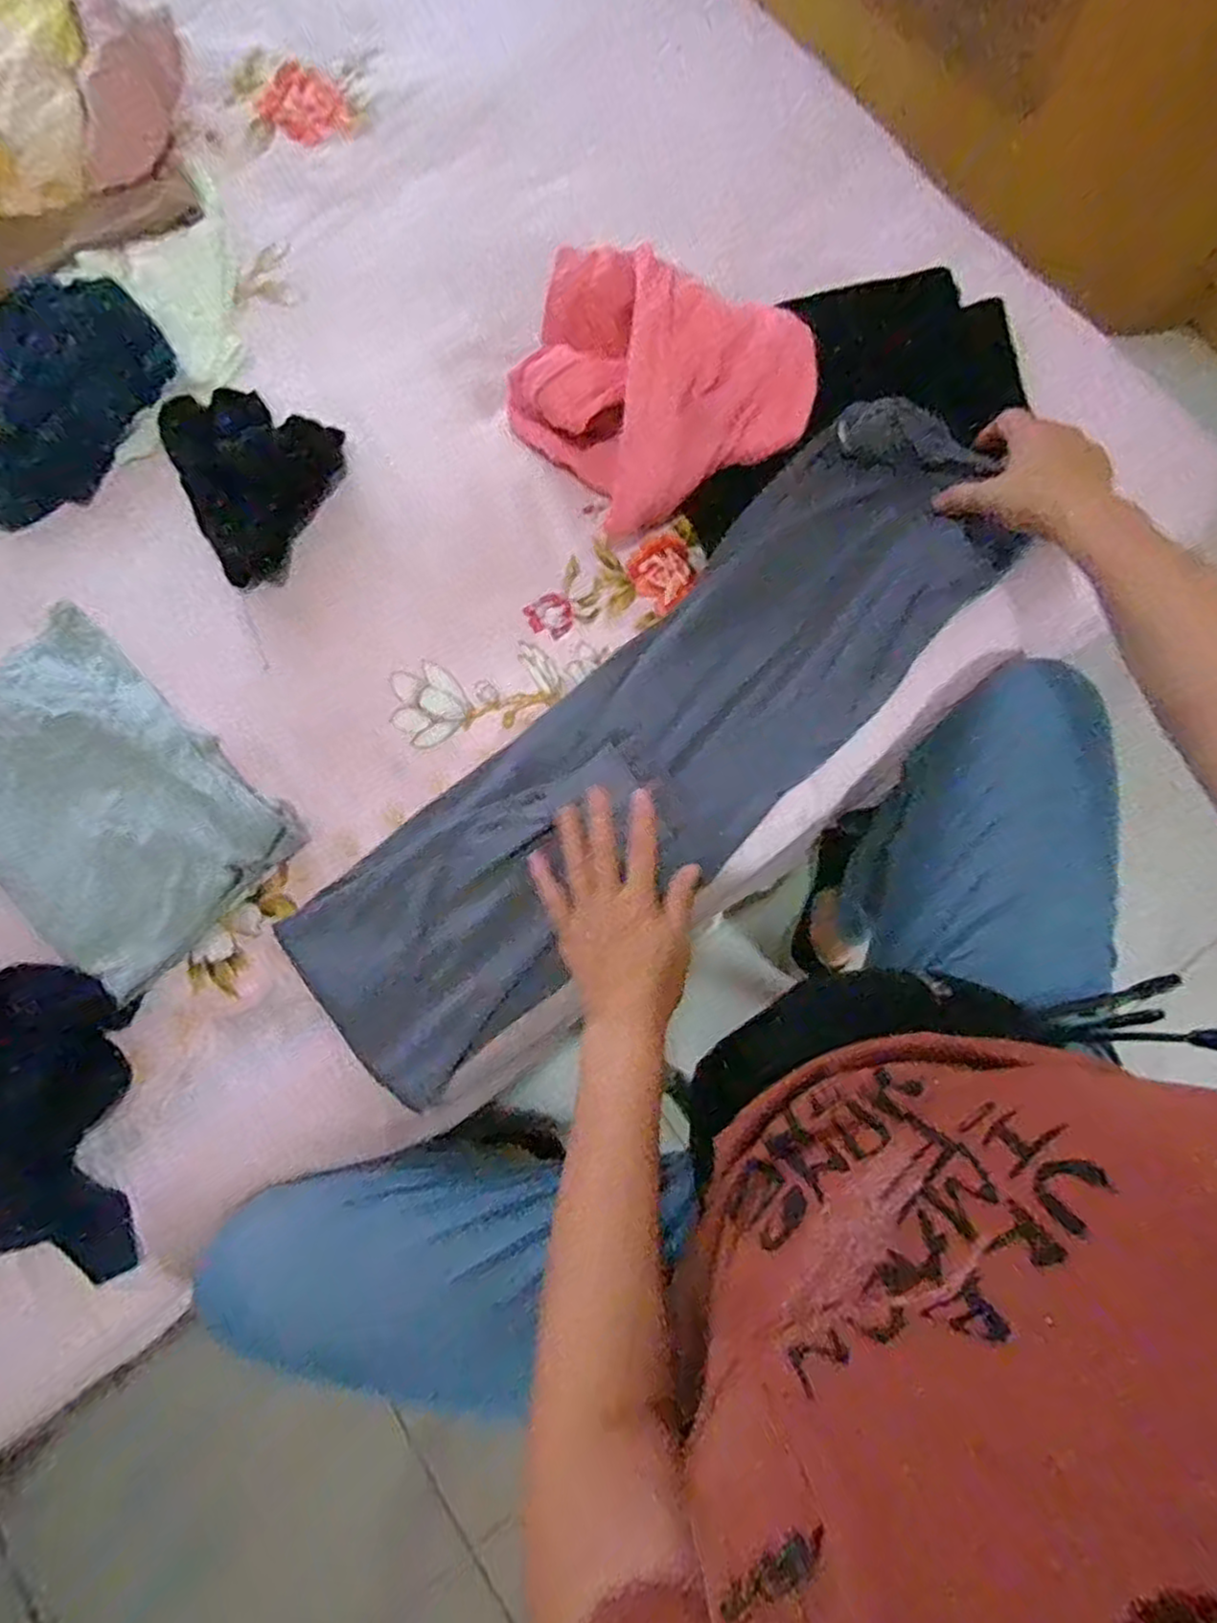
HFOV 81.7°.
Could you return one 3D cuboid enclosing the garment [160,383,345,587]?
[{"bbox_3d":[-0.325,-0.322,0.659,0.144,0.023,0.199,-28,79,-4],"label":"garment"}]

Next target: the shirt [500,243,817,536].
[{"bbox_3d":[0.041,-0.387,0.625,0.238,0.096,0.222,0,78,2],"label":"shirt"}]

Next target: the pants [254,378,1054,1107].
[{"bbox_3d":[0.043,-0.062,0.591,0.683,0.048,0.190,-42,80,-4],"label":"pants"}]

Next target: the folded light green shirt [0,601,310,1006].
[{"bbox_3d":[-0.443,-0.018,0.593,0.312,0.027,0.200,42,82,9],"label":"folded light green shirt"}]

